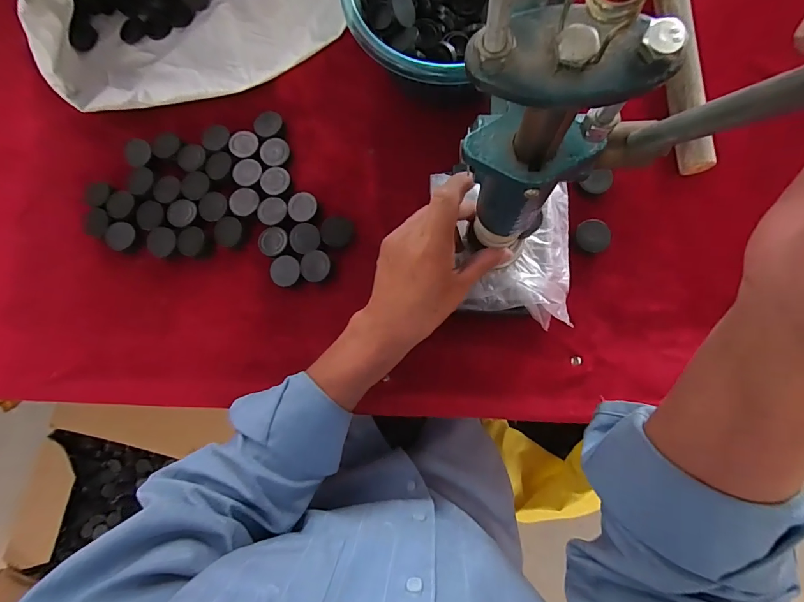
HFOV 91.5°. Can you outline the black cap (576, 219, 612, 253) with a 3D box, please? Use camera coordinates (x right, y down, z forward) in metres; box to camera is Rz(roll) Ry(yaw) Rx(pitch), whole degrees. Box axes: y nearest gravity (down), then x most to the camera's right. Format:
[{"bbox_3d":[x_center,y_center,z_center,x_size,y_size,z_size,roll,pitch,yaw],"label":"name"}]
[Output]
[{"bbox_3d":[0.187,-0.063,0.386,0.031,0.017,0.028,42,88,10],"label":"black cap"}]

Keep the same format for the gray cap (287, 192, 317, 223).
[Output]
[{"bbox_3d":[-0.105,-0.100,0.412,0.031,0.006,0.031,-1,82,6],"label":"gray cap"}]

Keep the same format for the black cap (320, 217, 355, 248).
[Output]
[{"bbox_3d":[-0.067,-0.072,0.406,0.032,0.006,0.032,-1,82,6],"label":"black cap"}]

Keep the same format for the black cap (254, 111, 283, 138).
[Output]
[{"bbox_3d":[-0.148,-0.195,0.431,0.028,0.004,0.031,28,86,10],"label":"black cap"}]

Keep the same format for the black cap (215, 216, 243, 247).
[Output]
[{"bbox_3d":[-0.191,-0.076,0.430,0.032,0.011,0.032,-1,82,6],"label":"black cap"}]

